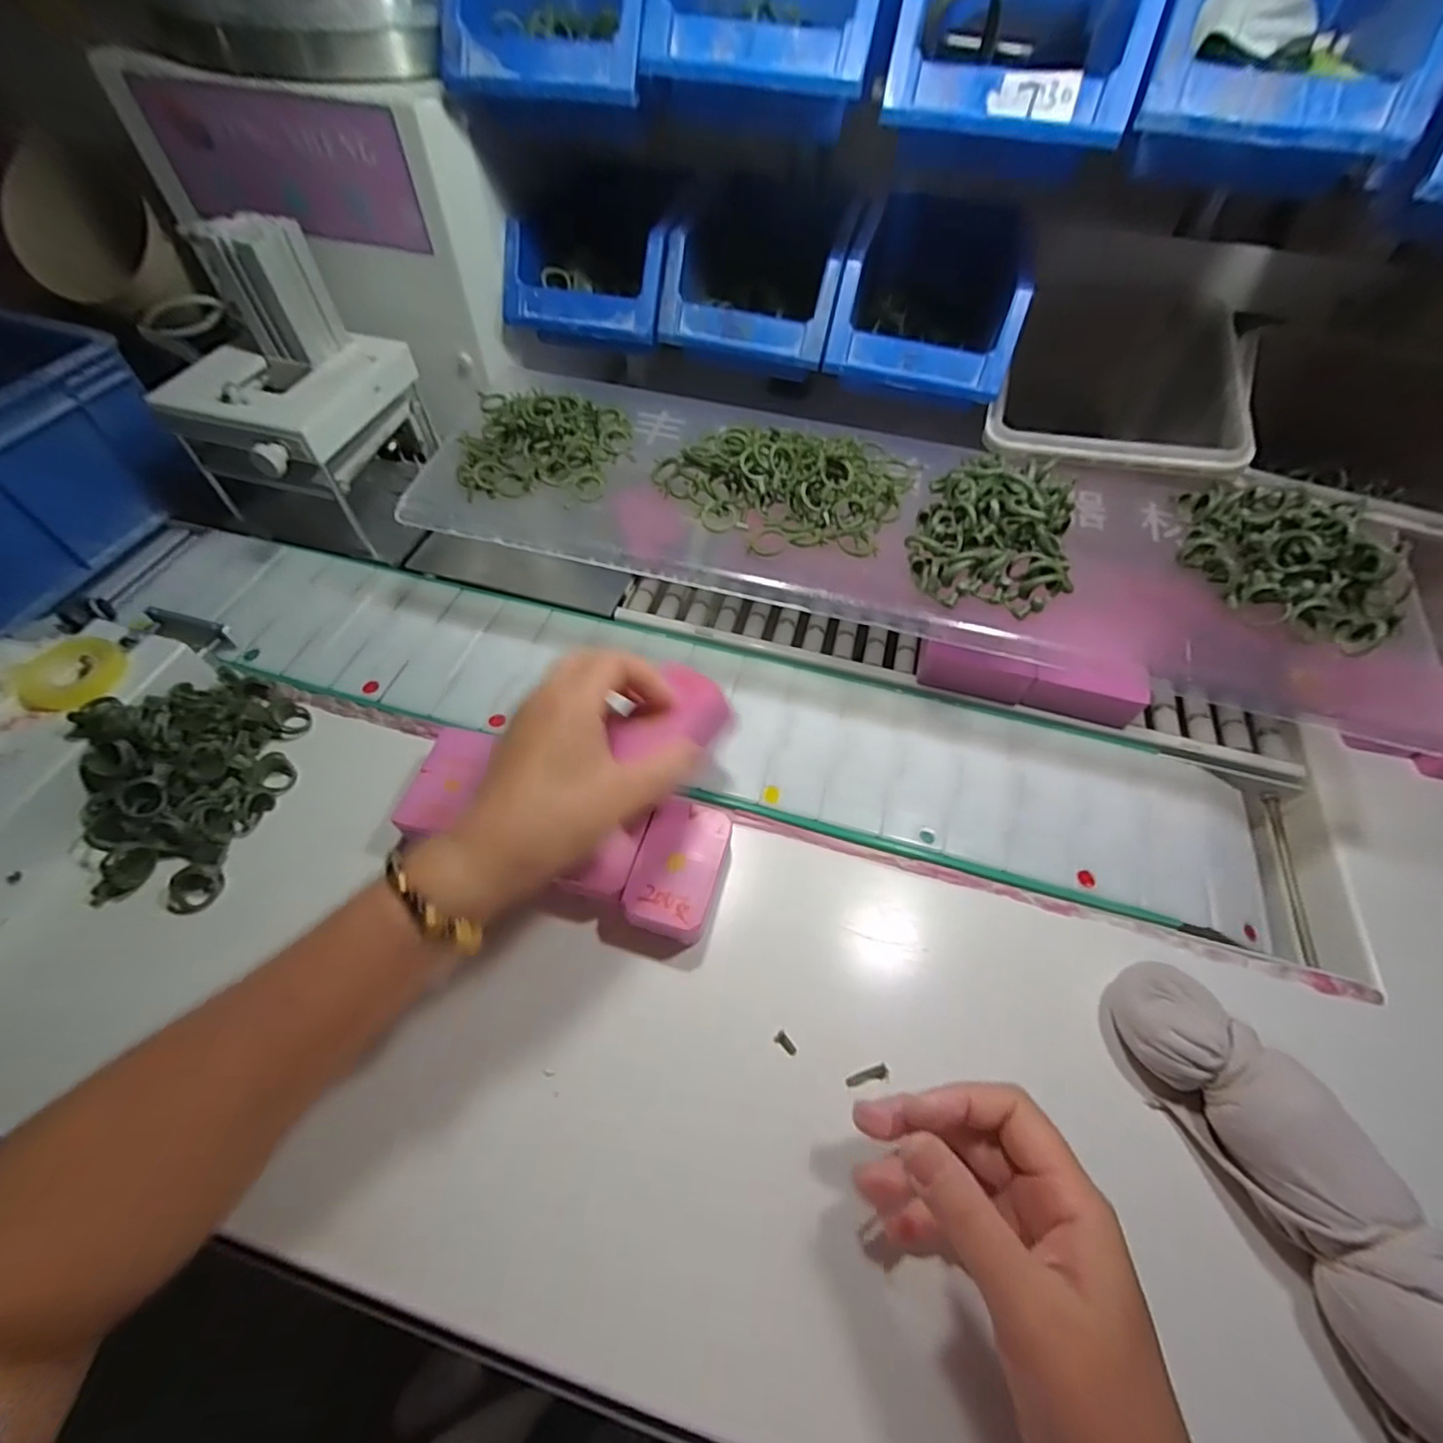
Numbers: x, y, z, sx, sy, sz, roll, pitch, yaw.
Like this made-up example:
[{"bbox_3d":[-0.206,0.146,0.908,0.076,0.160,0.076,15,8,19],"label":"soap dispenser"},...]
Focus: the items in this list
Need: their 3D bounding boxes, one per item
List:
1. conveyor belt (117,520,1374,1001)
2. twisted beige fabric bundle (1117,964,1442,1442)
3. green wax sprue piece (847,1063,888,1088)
[{"bbox_3d":[-0.037,-0.014,0.416,0.855,0.030,0.126,14,60,8],"label":"conveyor belt"},{"bbox_3d":[0.263,0.211,0.267,0.062,0.055,0.214,-18,60,-13],"label":"twisted beige fabric bundle"},{"bbox_3d":[0.073,0.178,0.309,0.021,0.004,0.007,-12,60,-8],"label":"green wax sprue piece"}]

